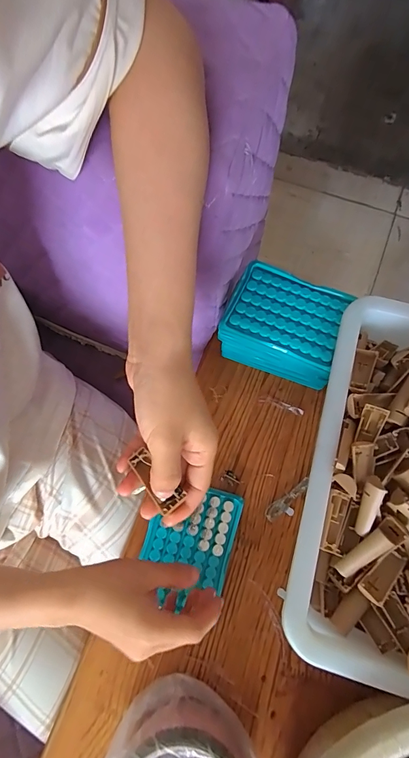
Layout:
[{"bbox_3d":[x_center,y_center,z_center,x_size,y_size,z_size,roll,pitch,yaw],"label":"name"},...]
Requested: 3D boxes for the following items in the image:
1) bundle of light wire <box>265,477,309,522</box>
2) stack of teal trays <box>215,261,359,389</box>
[{"bbox_3d":[0.099,0.142,0.428,0.063,0.010,0.023,-35,76,-9],"label":"bundle of light wire"},{"bbox_3d":[0.092,-0.059,0.449,0.128,0.093,0.094,23,76,8],"label":"stack of teal trays"}]

